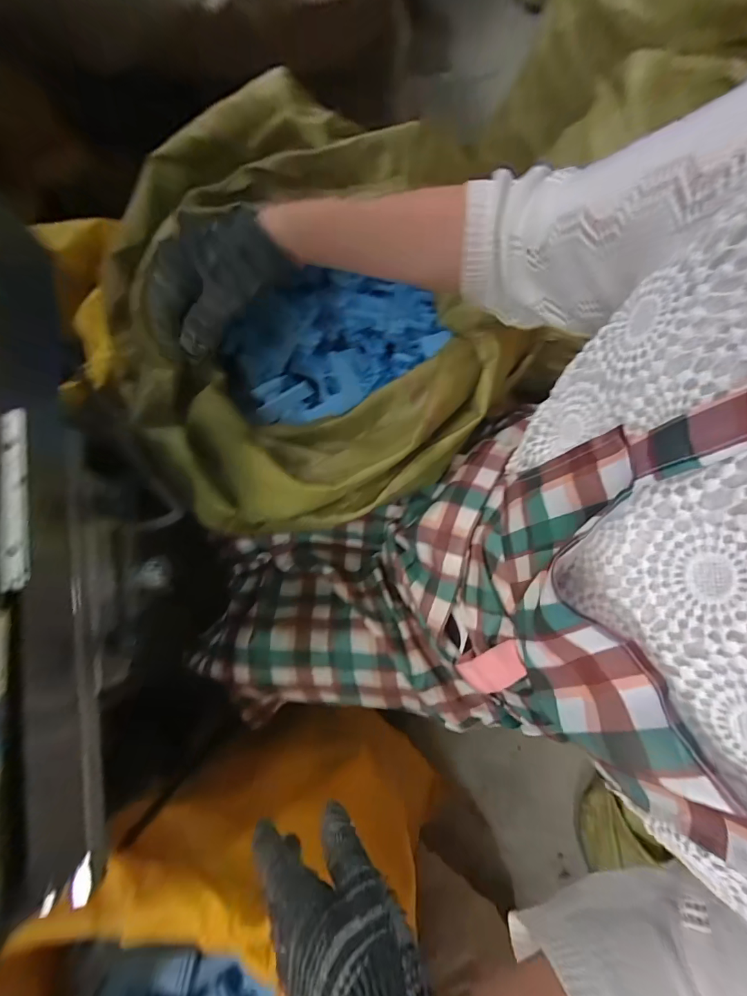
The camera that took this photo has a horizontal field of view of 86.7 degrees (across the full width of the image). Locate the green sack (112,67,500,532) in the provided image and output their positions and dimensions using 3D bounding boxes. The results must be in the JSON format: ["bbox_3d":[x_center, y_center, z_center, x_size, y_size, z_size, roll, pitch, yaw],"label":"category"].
[{"bbox_3d":[-0.096,-0.158,0.471,0.420,0.277,0.381,13,76,1],"label":"green sack"}]

